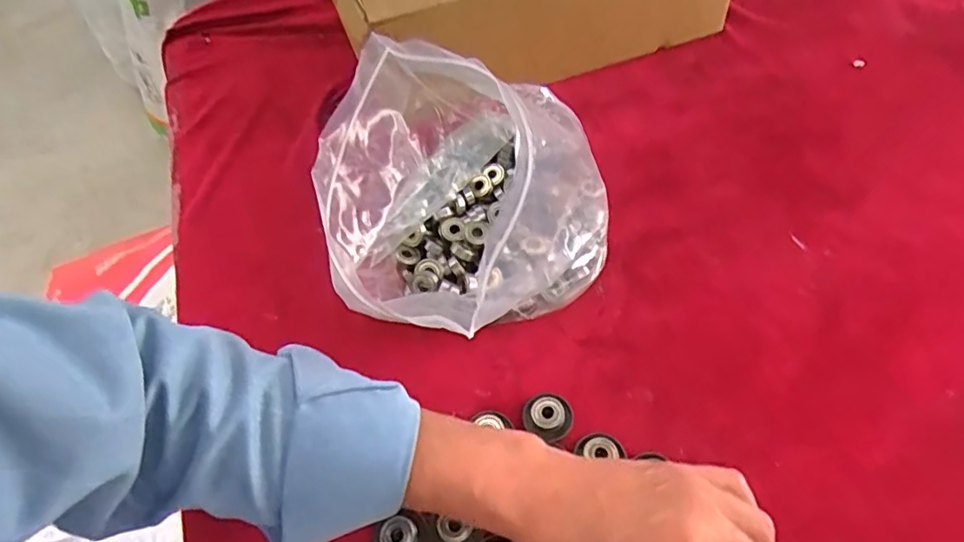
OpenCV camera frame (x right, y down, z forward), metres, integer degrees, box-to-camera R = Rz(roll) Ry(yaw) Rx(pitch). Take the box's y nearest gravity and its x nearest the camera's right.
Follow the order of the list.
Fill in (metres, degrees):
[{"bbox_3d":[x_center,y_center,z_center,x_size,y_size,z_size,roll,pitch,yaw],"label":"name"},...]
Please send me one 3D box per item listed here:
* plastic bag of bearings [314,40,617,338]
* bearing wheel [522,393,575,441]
[{"bbox_3d":[-0.006,-0.048,0.417,0.172,0.160,0.200,13,56,14],"label":"plastic bag of bearings"},{"bbox_3d":[0.044,0.094,0.404,0.033,0.013,0.031,-2,54,3],"label":"bearing wheel"}]

